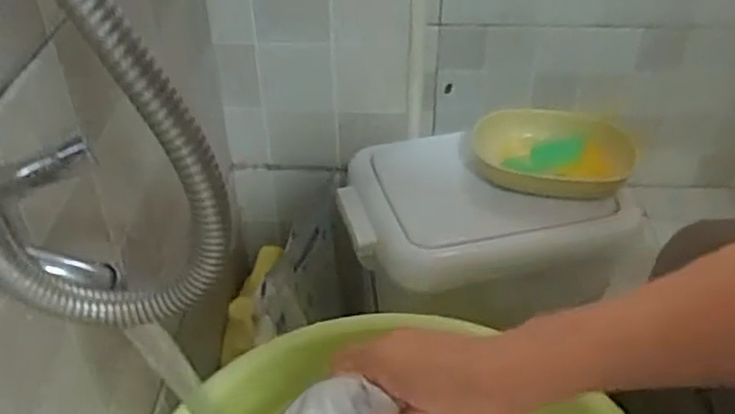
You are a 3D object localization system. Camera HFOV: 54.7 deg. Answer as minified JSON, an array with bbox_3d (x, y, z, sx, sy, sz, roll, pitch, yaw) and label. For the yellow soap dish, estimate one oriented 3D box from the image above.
[{"bbox_3d":[0.173,-0.048,0.676,0.149,0.038,0.114,13,41,16],"label":"yellow soap dish"}]

